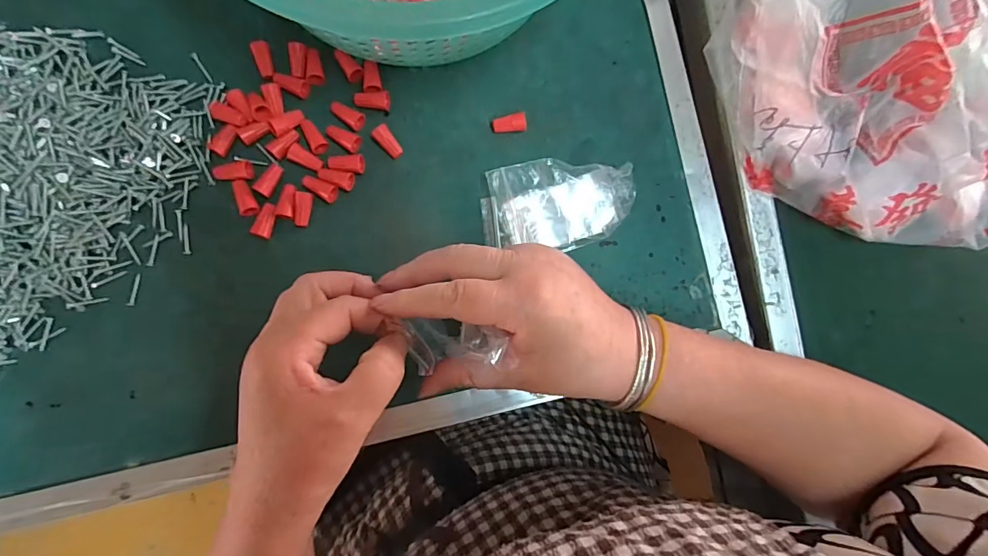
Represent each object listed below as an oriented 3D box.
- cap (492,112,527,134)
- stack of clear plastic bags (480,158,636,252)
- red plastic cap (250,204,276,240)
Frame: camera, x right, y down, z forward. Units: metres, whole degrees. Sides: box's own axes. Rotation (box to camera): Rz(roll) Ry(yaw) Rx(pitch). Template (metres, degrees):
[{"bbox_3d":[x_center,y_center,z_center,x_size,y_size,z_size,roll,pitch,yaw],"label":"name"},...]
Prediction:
[{"bbox_3d":[0.011,-0.109,0.320,0.023,0.009,0.011,-5,86,-6],"label":"cap"},{"bbox_3d":[0.046,-0.052,0.316,0.106,0.014,0.060,-4,86,-5],"label":"stack of clear plastic bags"},{"bbox_3d":[-0.151,-0.038,0.299,0.011,0.007,0.023,20,84,-3],"label":"red plastic cap"}]

